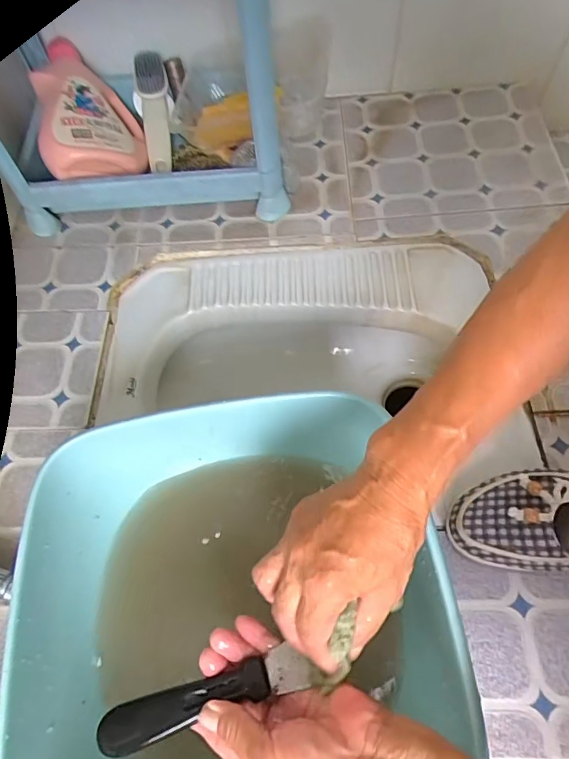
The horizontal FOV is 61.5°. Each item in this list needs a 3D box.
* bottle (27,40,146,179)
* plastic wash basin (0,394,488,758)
[{"bbox_3d":[-0.285,-0.370,0.692,0.151,0.073,0.231,-1,64,-37],"label":"bottle"},{"bbox_3d":[-0.040,0.185,0.391,0.318,0.120,0.318,-1,62,1],"label":"plastic wash basin"}]

